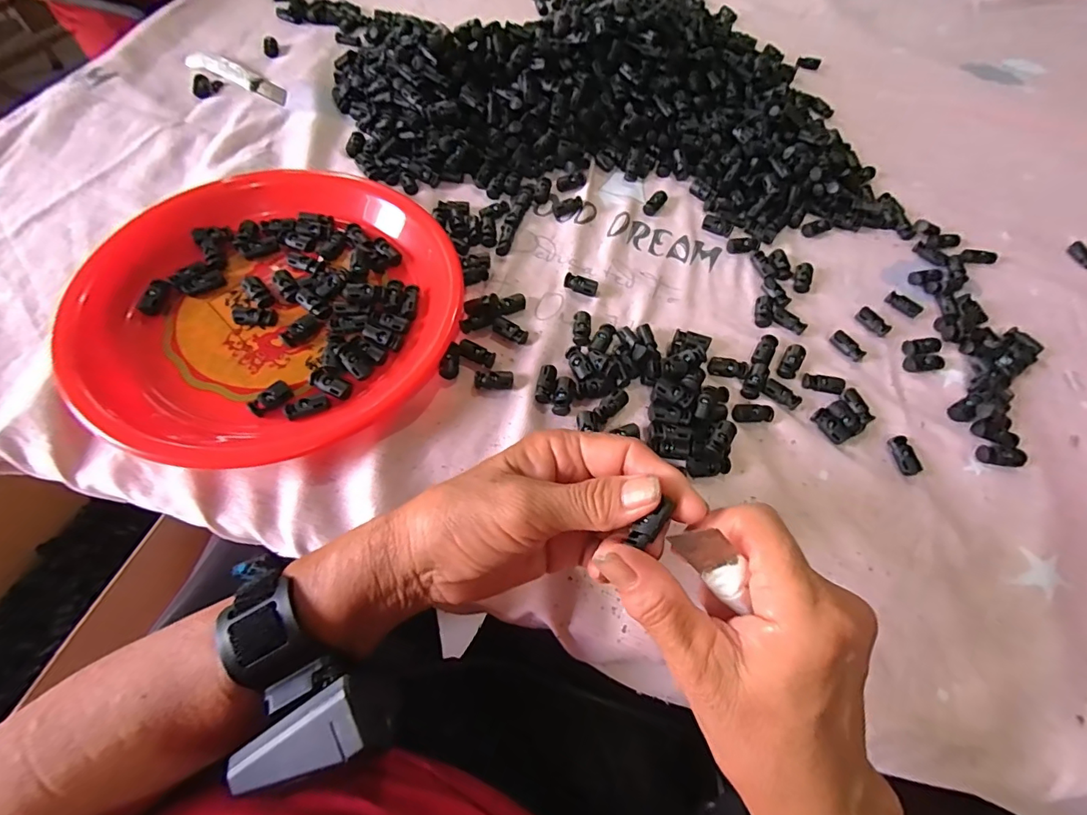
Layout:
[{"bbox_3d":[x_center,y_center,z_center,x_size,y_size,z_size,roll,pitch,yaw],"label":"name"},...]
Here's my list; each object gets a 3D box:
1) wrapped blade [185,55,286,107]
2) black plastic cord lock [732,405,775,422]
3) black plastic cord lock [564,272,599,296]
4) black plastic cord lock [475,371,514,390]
[{"bbox_3d":[-0.313,-0.342,0.492,0.115,0.010,0.024,23,64,8],"label":"wrapped blade"},{"bbox_3d":[0.150,0.004,0.341,0.028,0.007,0.012,0,63,-4],"label":"black plastic cord lock"},{"bbox_3d":[0.031,-0.099,0.385,0.026,0.009,0.011,18,64,5],"label":"black plastic cord lock"},{"bbox_3d":[-0.035,-0.020,0.340,0.027,0.009,0.011,5,63,-1],"label":"black plastic cord lock"}]

